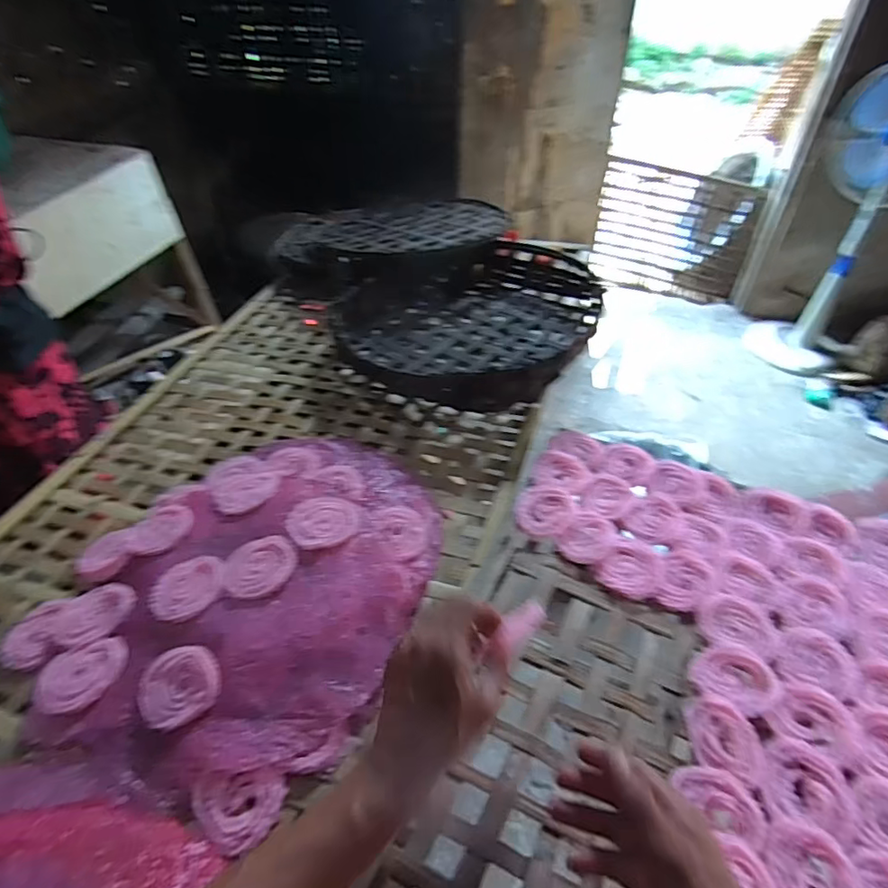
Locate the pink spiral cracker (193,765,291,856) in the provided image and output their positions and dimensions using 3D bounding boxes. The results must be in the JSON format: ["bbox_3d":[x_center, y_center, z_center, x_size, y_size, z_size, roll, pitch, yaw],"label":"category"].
[{"bbox_3d":[-0.172,0.307,0.458,0.073,0.013,0.057,-7,45,-6],"label":"pink spiral cracker"}]

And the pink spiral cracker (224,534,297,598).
[{"bbox_3d":[-0.199,0.132,0.590,0.069,0.004,0.075,-1,44,1],"label":"pink spiral cracker"}]

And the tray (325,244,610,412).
[{"bbox_3d":[0.048,-0.236,0.961,0.388,0.069,0.440,26,51,26],"label":"tray"}]

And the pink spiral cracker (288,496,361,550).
[{"bbox_3d":[-0.141,0.090,0.639,0.081,0.010,0.076,-1,44,1],"label":"pink spiral cracker"}]

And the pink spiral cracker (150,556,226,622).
[{"bbox_3d":[-0.275,0.155,0.587,0.073,0.011,0.077,-1,44,1],"label":"pink spiral cracker"}]

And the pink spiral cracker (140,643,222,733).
[{"bbox_3d":[-0.253,0.230,0.521,0.075,0.006,0.069,-34,66,-12],"label":"pink spiral cracker"}]

